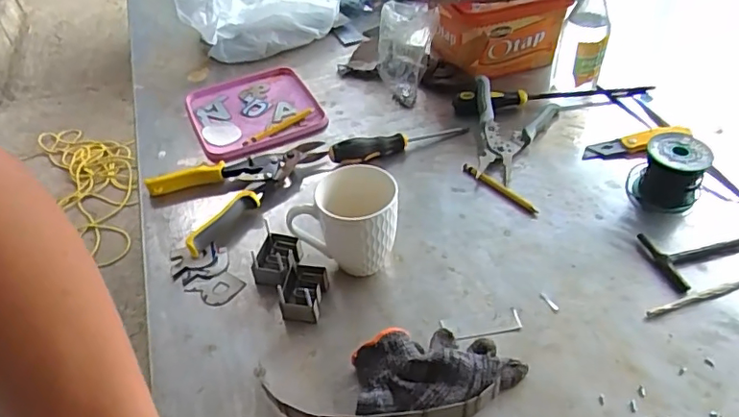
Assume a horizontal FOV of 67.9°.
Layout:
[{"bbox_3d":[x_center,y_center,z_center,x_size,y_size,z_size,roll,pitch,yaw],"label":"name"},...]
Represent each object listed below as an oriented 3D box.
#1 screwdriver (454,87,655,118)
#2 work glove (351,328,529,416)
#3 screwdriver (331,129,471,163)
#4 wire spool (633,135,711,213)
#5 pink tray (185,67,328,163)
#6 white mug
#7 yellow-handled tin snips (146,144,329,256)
[{"bbox_3d":[0.277,-0.169,0.825,0.293,0.028,0.049,-8,44,-5],"label":"screwdriver"},{"bbox_3d":[0.051,0.148,0.498,0.154,0.041,0.104,-29,49,-24],"label":"work glove"},{"bbox_3d":[0.040,-0.095,0.754,0.195,0.032,0.036,-19,46,-16],"label":"screwdriver"},{"bbox_3d":[0.361,-0.041,0.657,0.068,0.068,0.067,-2,44,2],"label":"wire spool"},{"bbox_3d":[-0.178,-0.150,0.845,0.185,0.011,0.208,-21,47,-18],"label":"pink tray"},{"bbox_3d":[-0.021,0.018,0.591,0.104,0.108,0.080,14,47,18],"label":"white mug"},{"bbox_3d":[-0.160,-0.034,0.709,0.211,0.023,0.139,-29,50,-25],"label":"yellow-handled tin snips"}]

